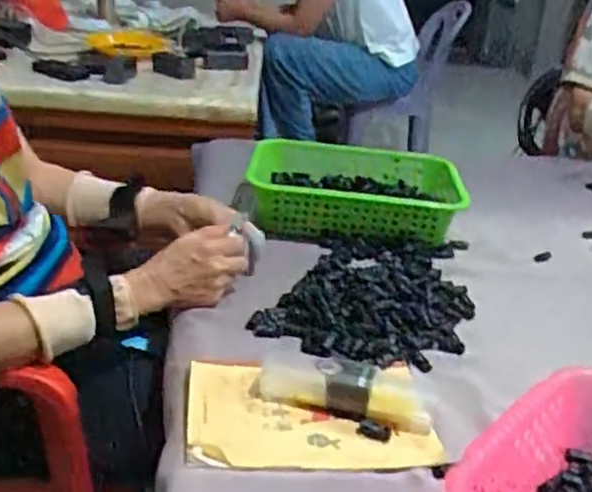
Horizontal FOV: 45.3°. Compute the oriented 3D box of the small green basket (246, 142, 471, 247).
[{"bbox_3d":[0.086,-0.071,1.037,0.293,0.085,0.215,6,26,2],"label":"small green basket"}]

